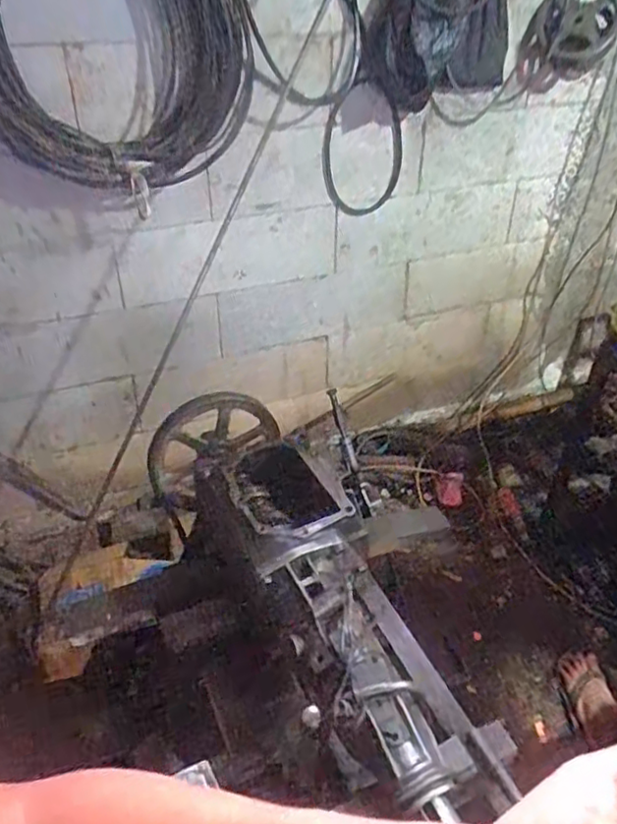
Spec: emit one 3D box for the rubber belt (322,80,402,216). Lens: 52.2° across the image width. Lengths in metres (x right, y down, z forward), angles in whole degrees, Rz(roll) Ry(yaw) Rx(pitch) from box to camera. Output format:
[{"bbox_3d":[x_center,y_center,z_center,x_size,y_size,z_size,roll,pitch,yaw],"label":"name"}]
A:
[{"bbox_3d":[0.133,-0.633,1.541,0.223,0.350,0.033,-30,55,-4],"label":"rubber belt"}]

